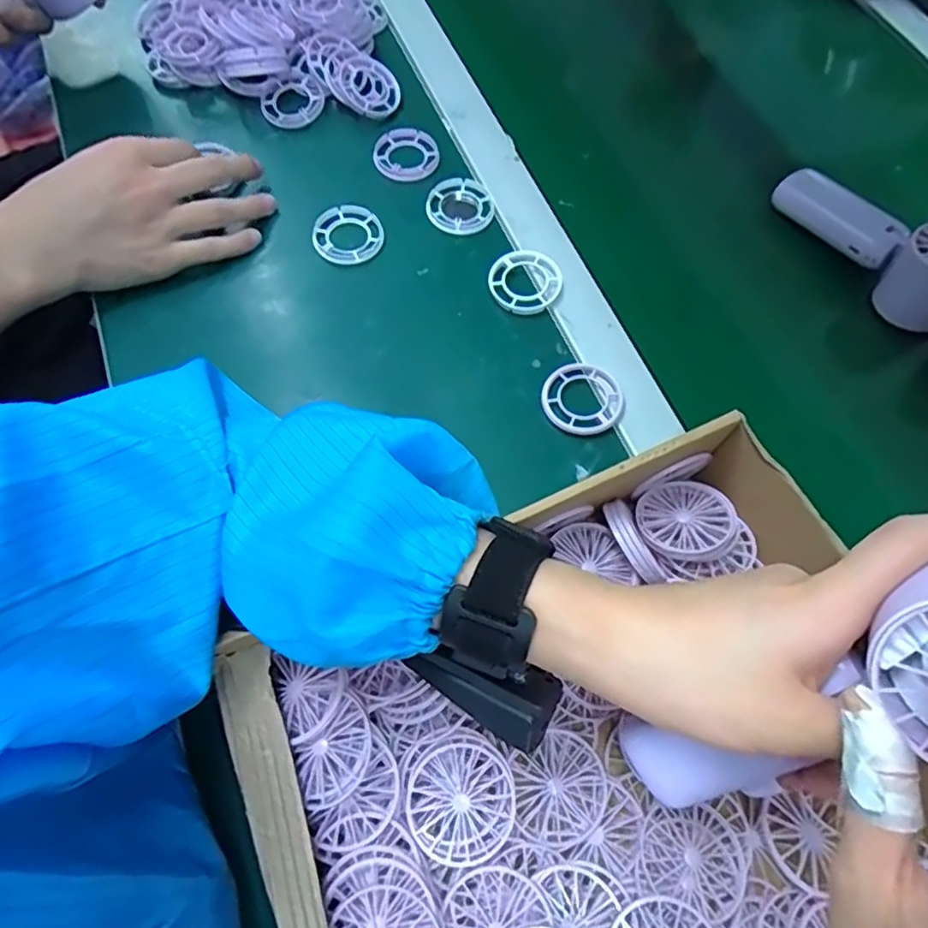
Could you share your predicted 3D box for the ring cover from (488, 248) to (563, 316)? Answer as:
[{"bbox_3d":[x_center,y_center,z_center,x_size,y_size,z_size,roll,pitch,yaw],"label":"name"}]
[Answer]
[{"bbox_3d":[0.046,-0.135,0.464,0.053,0.007,0.052,-32,71,-13],"label":"ring cover"}]

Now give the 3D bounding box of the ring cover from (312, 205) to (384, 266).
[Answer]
[{"bbox_3d":[-0.088,-0.175,0.481,0.052,0.008,0.050,-12,68,-5],"label":"ring cover"}]

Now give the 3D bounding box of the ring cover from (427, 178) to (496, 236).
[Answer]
[{"bbox_3d":[-0.003,-0.205,0.502,0.052,0.008,0.054,-13,68,-6],"label":"ring cover"}]

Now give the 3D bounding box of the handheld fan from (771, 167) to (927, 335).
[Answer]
[{"bbox_3d":[0.301,-0.170,0.463,0.045,0.053,0.154,-31,71,-12],"label":"handheld fan"}]

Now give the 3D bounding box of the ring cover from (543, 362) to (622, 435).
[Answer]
[{"bbox_3d":[0.081,-0.044,0.426,0.053,0.009,0.054,36,72,14],"label":"ring cover"}]

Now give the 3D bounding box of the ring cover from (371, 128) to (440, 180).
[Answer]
[{"bbox_3d":[-0.048,-0.260,0.527,0.054,0.009,0.050,-3,68,-1],"label":"ring cover"}]

